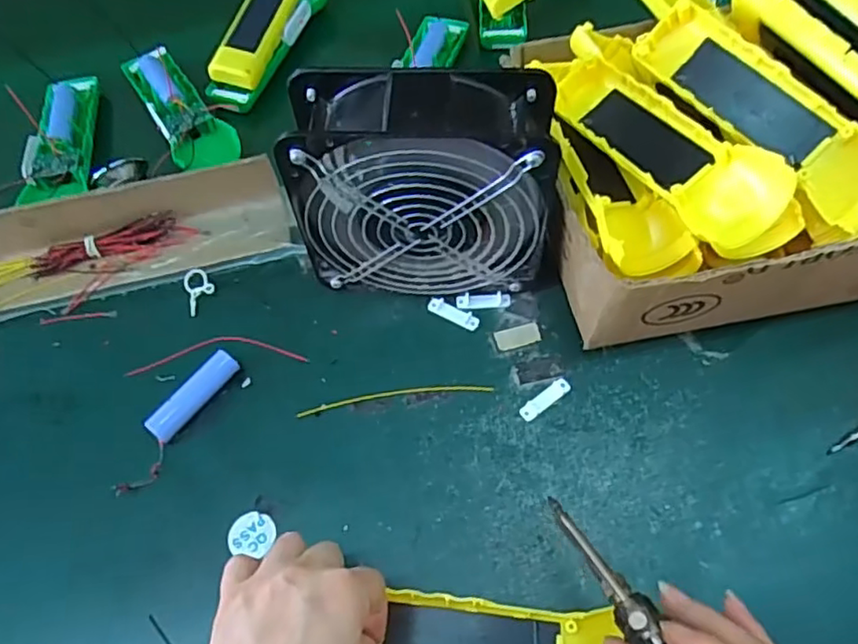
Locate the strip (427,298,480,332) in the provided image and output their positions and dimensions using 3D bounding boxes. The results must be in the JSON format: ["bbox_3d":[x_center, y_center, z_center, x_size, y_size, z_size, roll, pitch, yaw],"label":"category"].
[{"bbox_3d":[0.016,-0.006,0.435,0.038,0.004,0.014,23,66,18],"label":"strip"}]

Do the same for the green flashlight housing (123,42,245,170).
[{"bbox_3d":[-0.213,-0.189,0.536,0.053,0.020,0.157,-30,62,-10],"label":"green flashlight housing"}]

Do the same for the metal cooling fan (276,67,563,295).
[{"bbox_3d":[0.001,-0.079,0.394,0.157,0.149,0.067,4,61,5],"label":"metal cooling fan"}]

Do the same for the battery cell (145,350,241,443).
[{"bbox_3d":[-0.150,0.047,0.405,0.016,0.018,0.065,34,70,22],"label":"battery cell"}]

